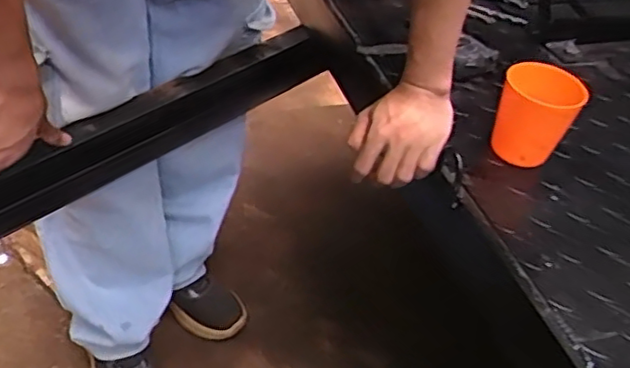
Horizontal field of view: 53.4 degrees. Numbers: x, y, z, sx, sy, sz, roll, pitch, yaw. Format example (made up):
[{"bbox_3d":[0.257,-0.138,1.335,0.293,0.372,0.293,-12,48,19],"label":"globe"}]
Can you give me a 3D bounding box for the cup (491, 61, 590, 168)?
[{"bbox_3d":[0.214,-0.067,0.609,0.071,0.088,0.069,5,42,-4],"label":"cup"}]

